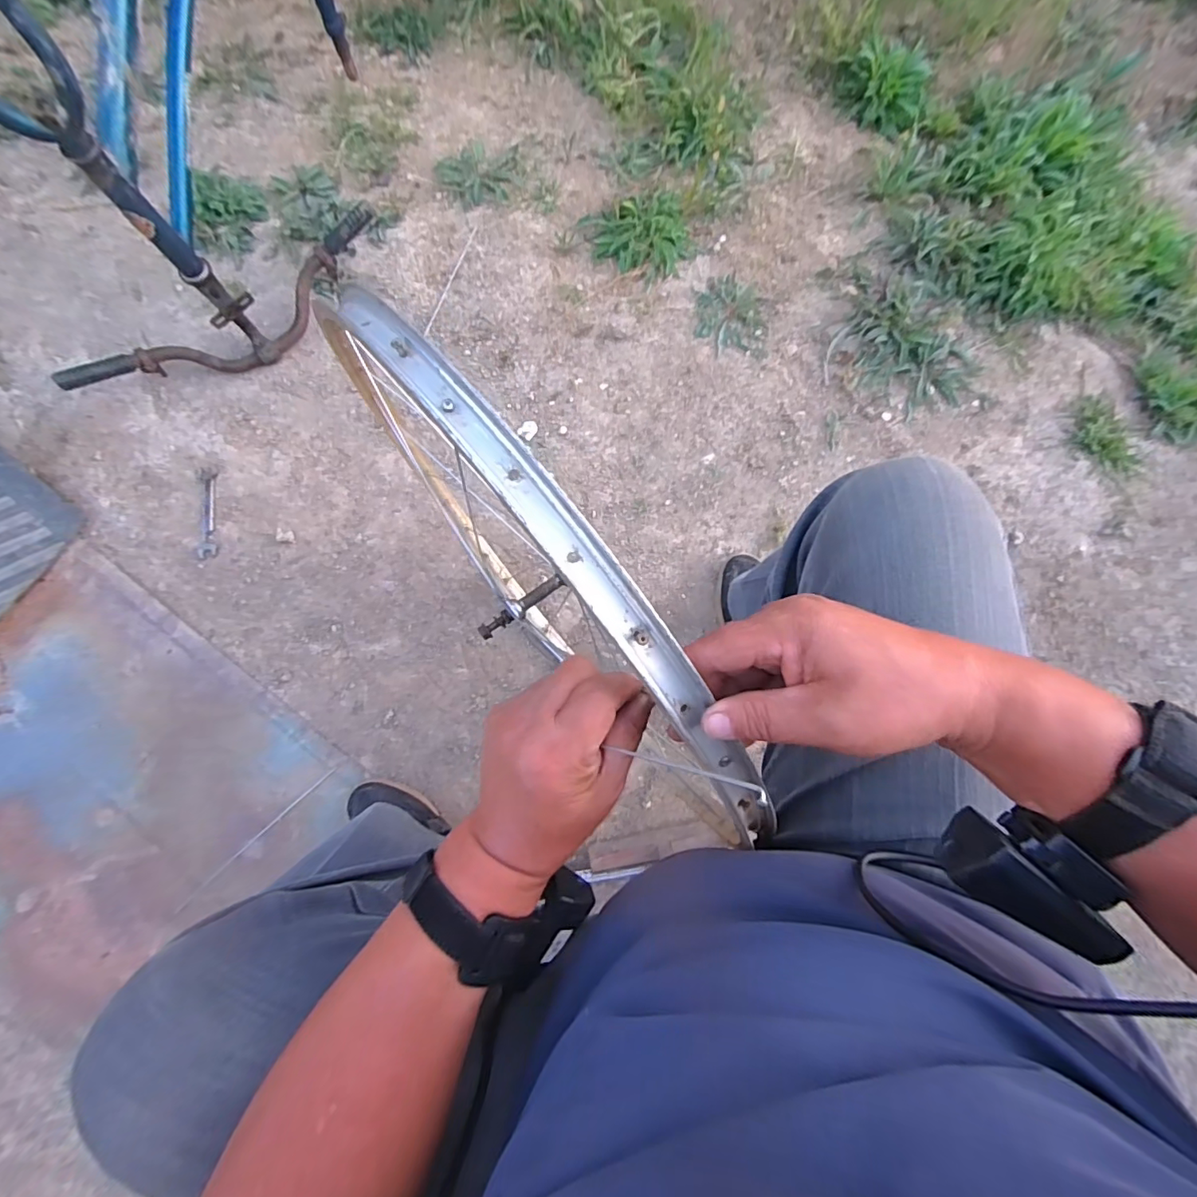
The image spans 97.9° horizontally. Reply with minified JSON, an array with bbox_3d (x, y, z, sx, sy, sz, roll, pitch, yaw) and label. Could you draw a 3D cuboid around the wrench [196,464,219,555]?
[{"bbox_3d":[-0.630,-0.140,0.840,0.031,0.011,0.146,-2,76,-4],"label":"wrench"}]

